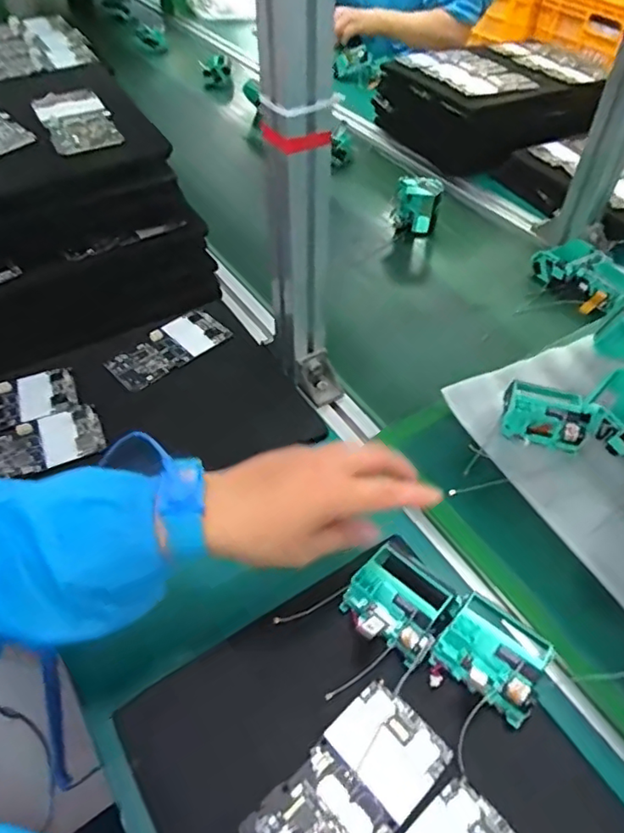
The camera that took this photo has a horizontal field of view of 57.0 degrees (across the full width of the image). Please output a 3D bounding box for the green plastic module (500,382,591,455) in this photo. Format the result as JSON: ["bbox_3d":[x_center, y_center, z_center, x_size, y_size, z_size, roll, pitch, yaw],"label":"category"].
[{"bbox_3d":[0.219,-0.001,0.542,0.071,0.029,0.061,13,50,11],"label":"green plastic module"}]

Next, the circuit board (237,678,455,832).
[{"bbox_3d":[0.021,0.234,0.356,0.129,0.004,0.066,-35,58,-27],"label":"circuit board"}]

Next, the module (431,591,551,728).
[{"bbox_3d":[0.126,0.161,0.393,0.069,0.032,0.054,32,56,25],"label":"module"}]

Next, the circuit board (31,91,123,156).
[{"bbox_3d":[-0.232,-0.293,0.570,0.064,0.024,0.099,-22,53,-18],"label":"circuit board"}]

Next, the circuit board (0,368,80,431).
[{"bbox_3d":[-0.301,-0.011,0.569,0.126,0.006,0.061,-20,52,-17],"label":"circuit board"}]

